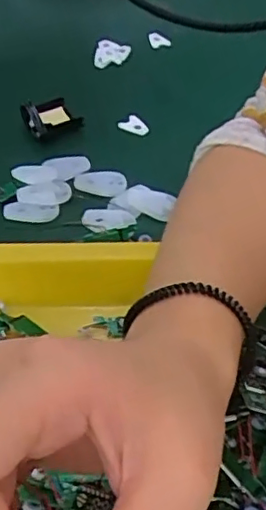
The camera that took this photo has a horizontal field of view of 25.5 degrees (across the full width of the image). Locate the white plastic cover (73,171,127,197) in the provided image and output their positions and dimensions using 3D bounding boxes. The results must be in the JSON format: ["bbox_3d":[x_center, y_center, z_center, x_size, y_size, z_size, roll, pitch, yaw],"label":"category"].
[{"bbox_3d":[-0.024,-0.050,0.413,0.036,0.011,0.017,8,48,5],"label":"white plastic cover"}]

